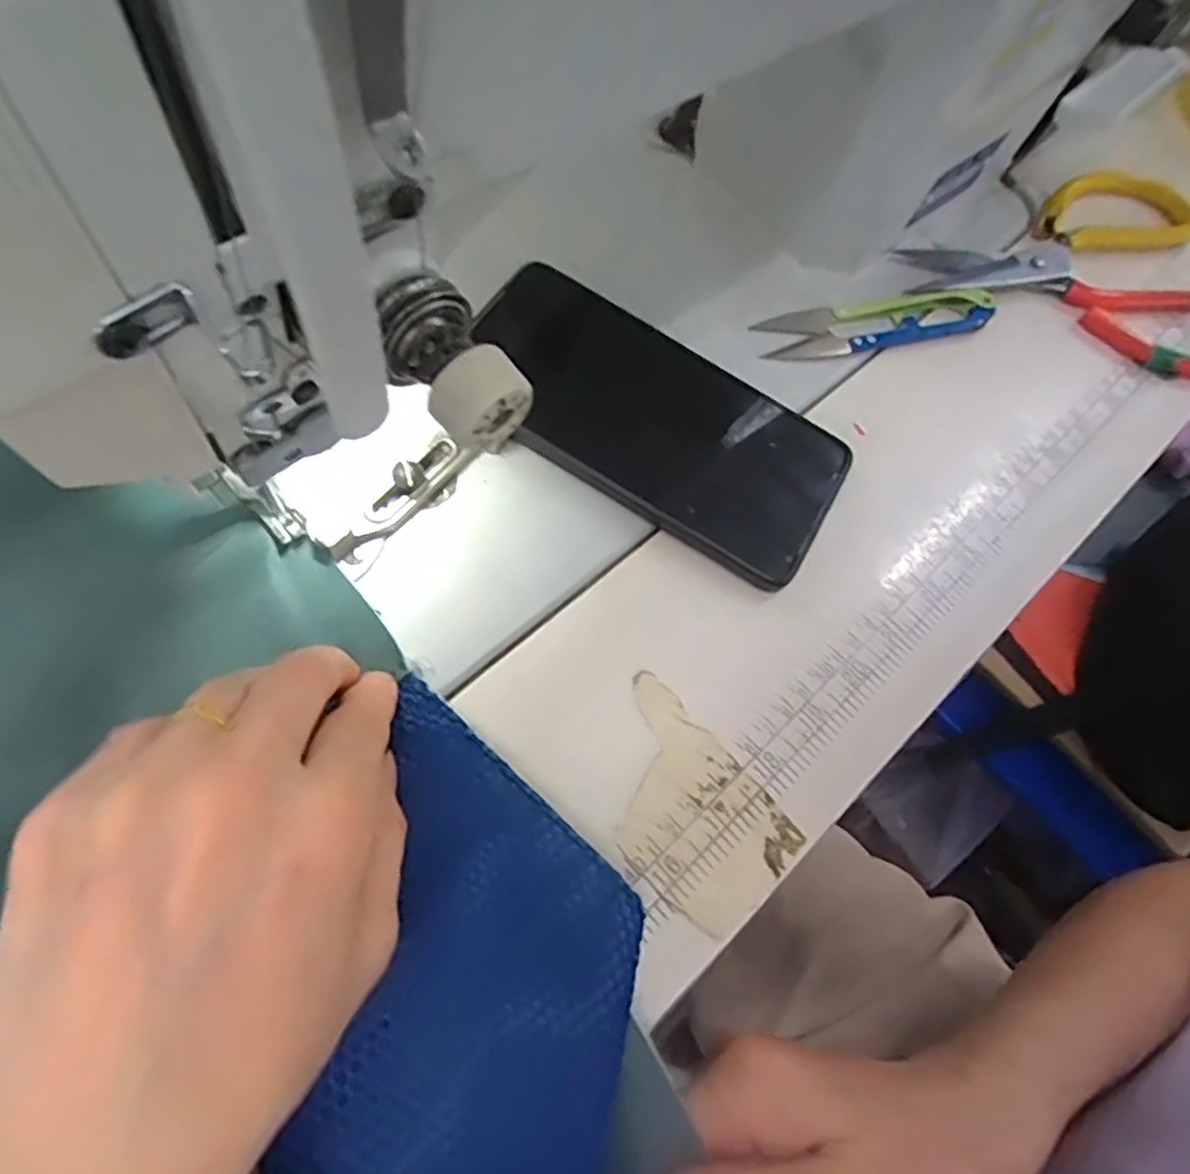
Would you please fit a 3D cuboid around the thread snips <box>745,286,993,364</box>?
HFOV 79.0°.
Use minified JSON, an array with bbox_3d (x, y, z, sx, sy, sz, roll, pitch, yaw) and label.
[{"bbox_3d":[0.137,-0.126,0.344,0.118,0.013,0.028,-12,72,-14],"label":"thread snips"}]

